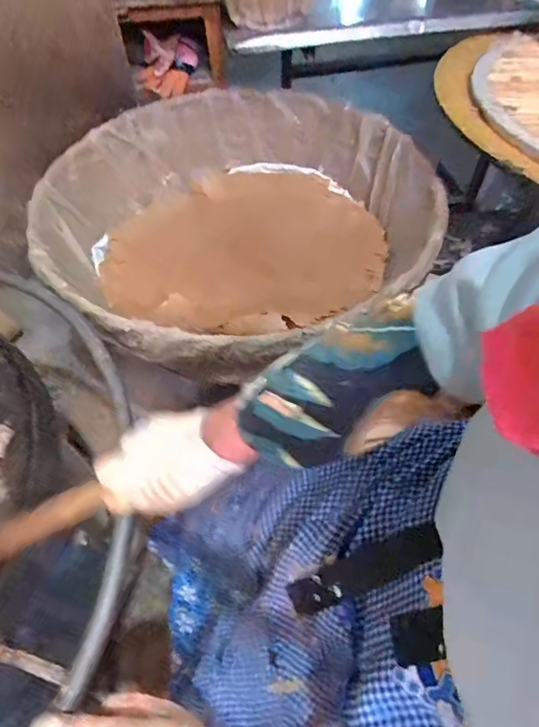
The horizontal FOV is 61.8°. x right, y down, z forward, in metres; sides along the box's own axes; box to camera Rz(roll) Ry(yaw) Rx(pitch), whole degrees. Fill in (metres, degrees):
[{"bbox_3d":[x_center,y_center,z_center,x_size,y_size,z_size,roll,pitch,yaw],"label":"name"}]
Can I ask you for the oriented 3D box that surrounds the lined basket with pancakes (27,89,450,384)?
[{"bbox_3d":[-0.083,-0.309,0.976,0.766,0.232,0.771,-1,54,1],"label":"lined basket with pancakes"}]

